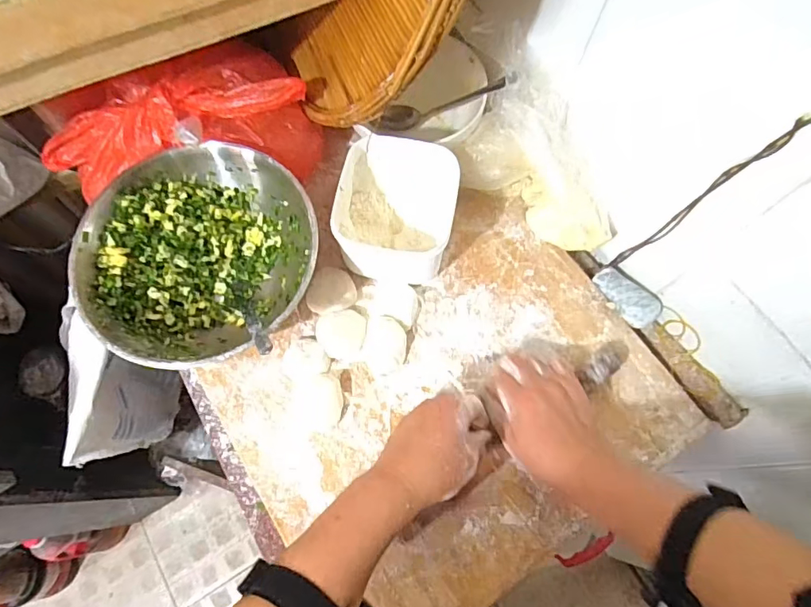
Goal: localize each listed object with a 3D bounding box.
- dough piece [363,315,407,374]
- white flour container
[{"bbox_3d":[-0.020,0.042,0.502,0.041,0.019,0.053,2,69,0],"label":"dough piece"},{"bbox_3d":[-0.008,-0.095,0.512,0.112,0.086,0.126,11,70,3],"label":"white flour container"}]

